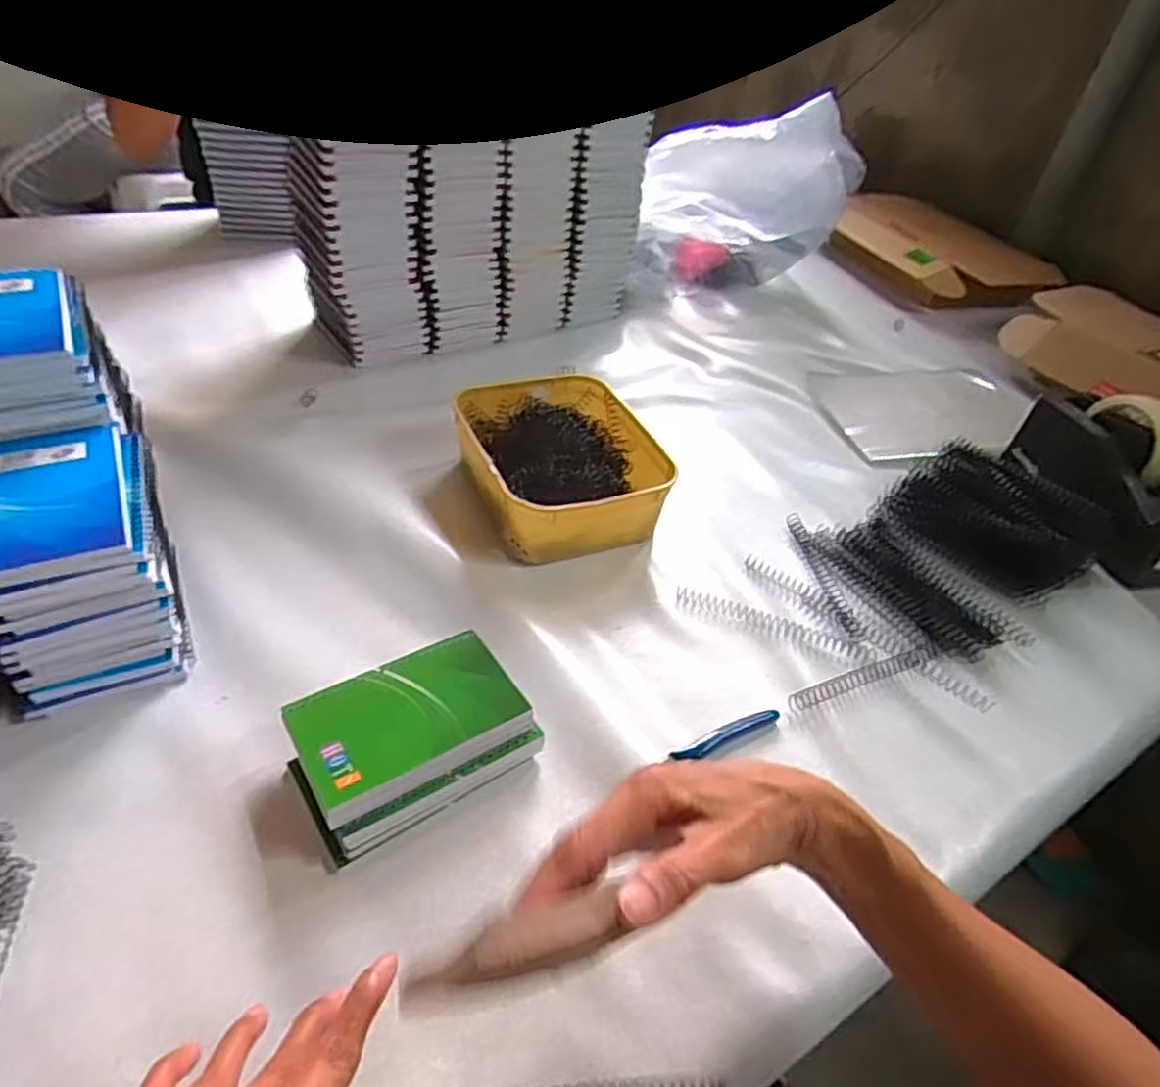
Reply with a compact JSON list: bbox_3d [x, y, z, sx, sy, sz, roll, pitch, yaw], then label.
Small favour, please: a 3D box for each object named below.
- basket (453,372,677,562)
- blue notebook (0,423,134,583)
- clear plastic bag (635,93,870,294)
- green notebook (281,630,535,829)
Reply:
[{"bbox_3d":[-0.020,-0.074,0.647,0.166,0.069,0.210,-11,44,-20],"label":"basket"},{"bbox_3d":[-0.324,-0.031,0.430,0.084,0.013,0.132,-15,46,-25],"label":"blue notebook"},{"bbox_3d":[0.229,-0.473,1.010,0.305,0.238,0.098,-4,42,-13],"label":"clear plastic bag"},{"bbox_3d":[-0.104,0.105,0.435,0.128,0.013,0.085,-19,48,-28],"label":"green notebook"}]

